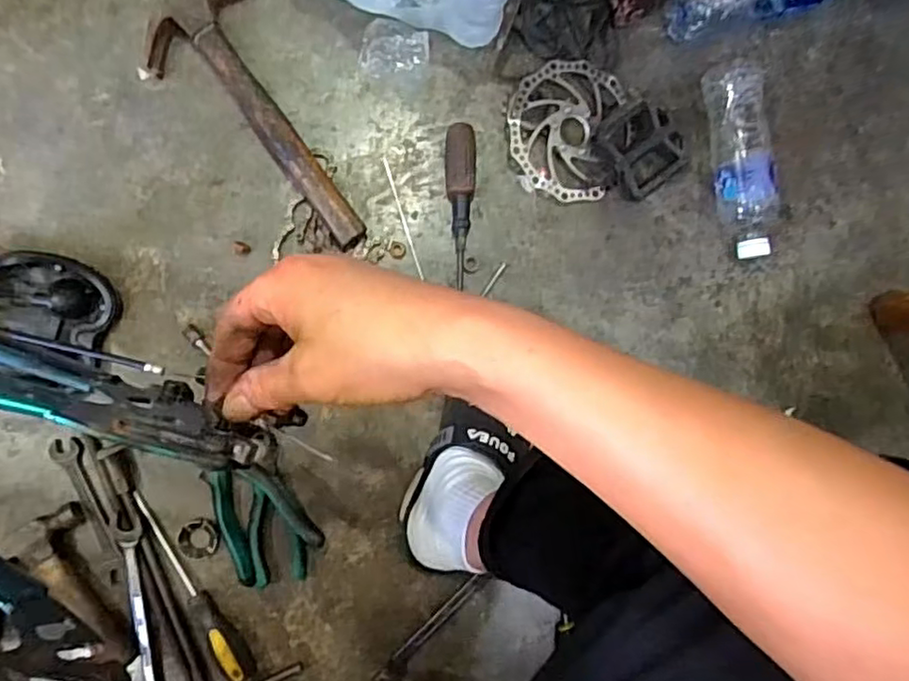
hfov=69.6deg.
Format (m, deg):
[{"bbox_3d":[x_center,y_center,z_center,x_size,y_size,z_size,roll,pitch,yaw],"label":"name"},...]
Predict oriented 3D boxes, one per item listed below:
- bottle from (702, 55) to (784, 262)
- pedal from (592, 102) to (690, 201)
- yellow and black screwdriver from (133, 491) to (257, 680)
[{"bbox_3d":[0.319,-0.201,0.726,0.059,0.052,0.218,-9,91,-6],"label":"bottle"},{"bbox_3d":[0.205,-0.210,0.717,0.077,0.029,0.091,-36,93,-5],"label":"pedal"},{"bbox_3d":[-0.271,0.259,0.674,0.029,0.033,0.225,-28,93,-5],"label":"yellow and black screwdriver"}]

